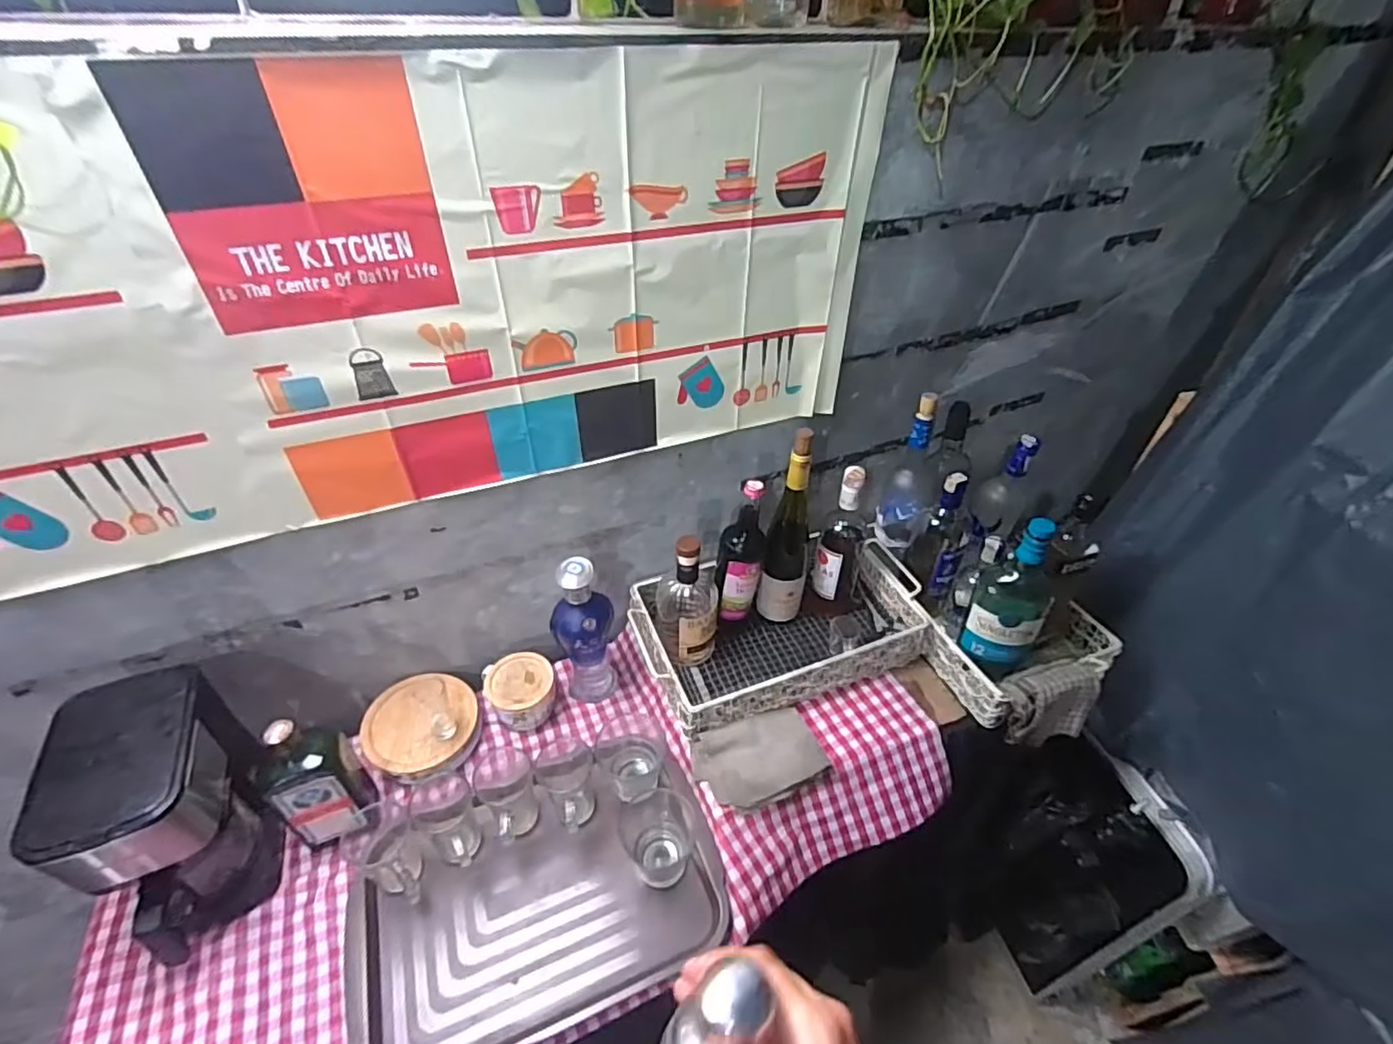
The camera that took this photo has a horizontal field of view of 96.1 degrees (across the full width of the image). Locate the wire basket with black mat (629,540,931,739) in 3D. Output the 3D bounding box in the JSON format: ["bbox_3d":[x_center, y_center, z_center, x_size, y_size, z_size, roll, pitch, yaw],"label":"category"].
[{"bbox_3d":[0.140,0.174,0.966,0.429,0.085,0.234,-10,42,-13],"label":"wire basket with black mat"}]

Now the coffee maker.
[{"bbox_3d":[-0.584,0.330,0.702,0.137,0.254,0.191,-16,44,-19],"label":"coffee maker"}]

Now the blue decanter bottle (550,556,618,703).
[{"bbox_3d":[-0.161,0.160,0.905,0.082,0.269,0.064,-13,43,-16],"label":"blue decanter bottle"}]

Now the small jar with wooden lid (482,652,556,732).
[{"bbox_3d":[-0.258,0.254,0.929,0.095,0.080,0.091,1,41,-1],"label":"small jar with wooden lid"}]

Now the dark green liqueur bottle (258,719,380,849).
[{"bbox_3d":[-0.456,0.313,0.749,0.088,0.195,0.065,-26,48,-28],"label":"dark green liqueur bottle"}]

